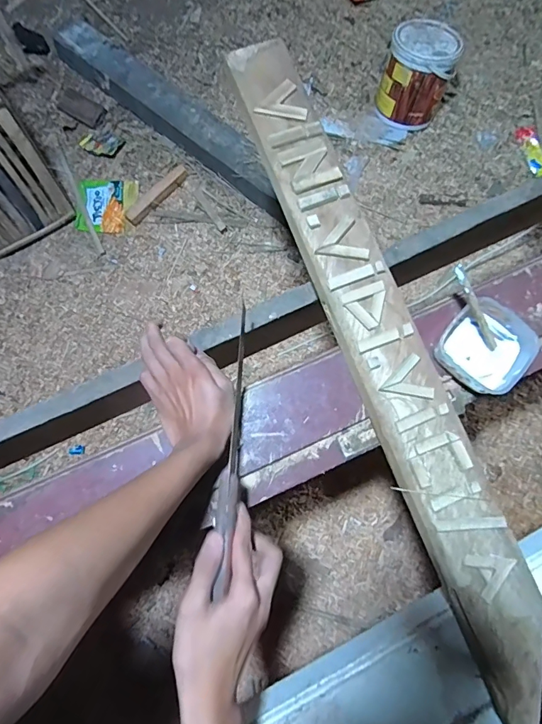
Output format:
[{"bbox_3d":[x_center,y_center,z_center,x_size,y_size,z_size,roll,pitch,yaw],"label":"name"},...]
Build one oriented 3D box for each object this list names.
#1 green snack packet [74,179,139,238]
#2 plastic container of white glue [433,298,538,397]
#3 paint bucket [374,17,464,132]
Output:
[{"bbox_3d":[-0.459,-0.433,1.181,0.162,0.030,0.156,4,77,0],"label":"green snack packet"},{"bbox_3d":[0.248,-0.017,0.494,0.095,0.037,0.099,43,81,6],"label":"plastic container of white glue"},{"bbox_3d":[0.401,-0.785,1.179,0.184,0.179,0.201,14,80,1],"label":"paint bucket"}]

